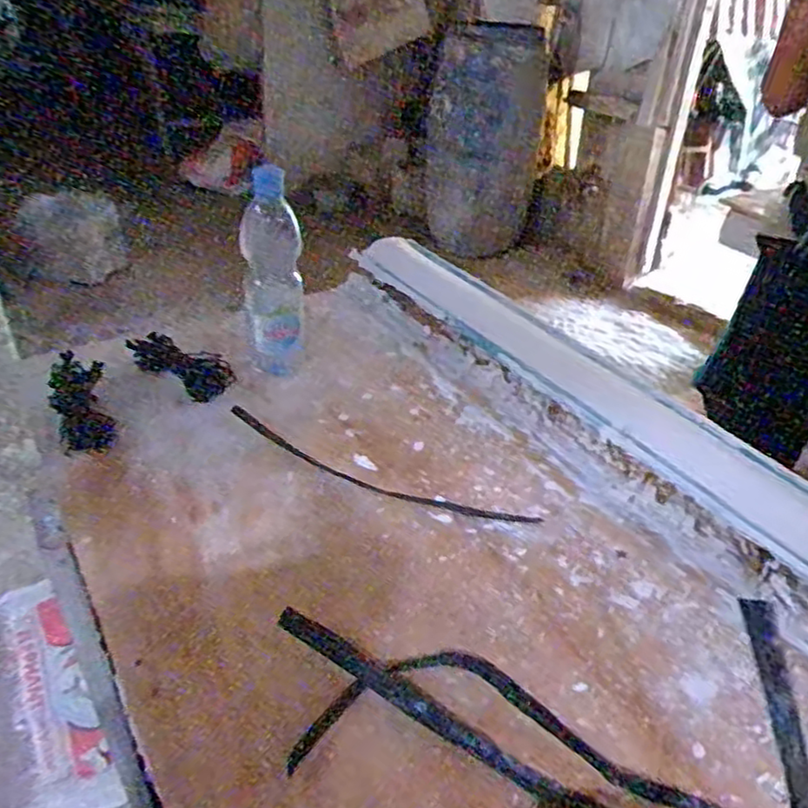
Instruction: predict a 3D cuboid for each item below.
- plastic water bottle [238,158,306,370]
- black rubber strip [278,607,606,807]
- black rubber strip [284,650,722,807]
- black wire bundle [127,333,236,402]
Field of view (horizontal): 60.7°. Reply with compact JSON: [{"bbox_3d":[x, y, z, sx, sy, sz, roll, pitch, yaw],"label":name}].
[{"bbox_3d":[-0.147,-0.135,0.786,0.062,0.264,0.056,-4,35,-10],"label":"plastic water bottle"},{"bbox_3d":[0.055,0.231,0.472,0.345,0.006,0.030,22,45,20],"label":"black rubber strip"},{"bbox_3d":[0.066,0.221,0.485,0.274,0.010,0.104,5,34,2],"label":"black rubber strip"},{"bbox_3d":[-0.269,-0.047,0.828,0.129,0.044,0.058,24,36,0],"label":"black wire bundle"}]

